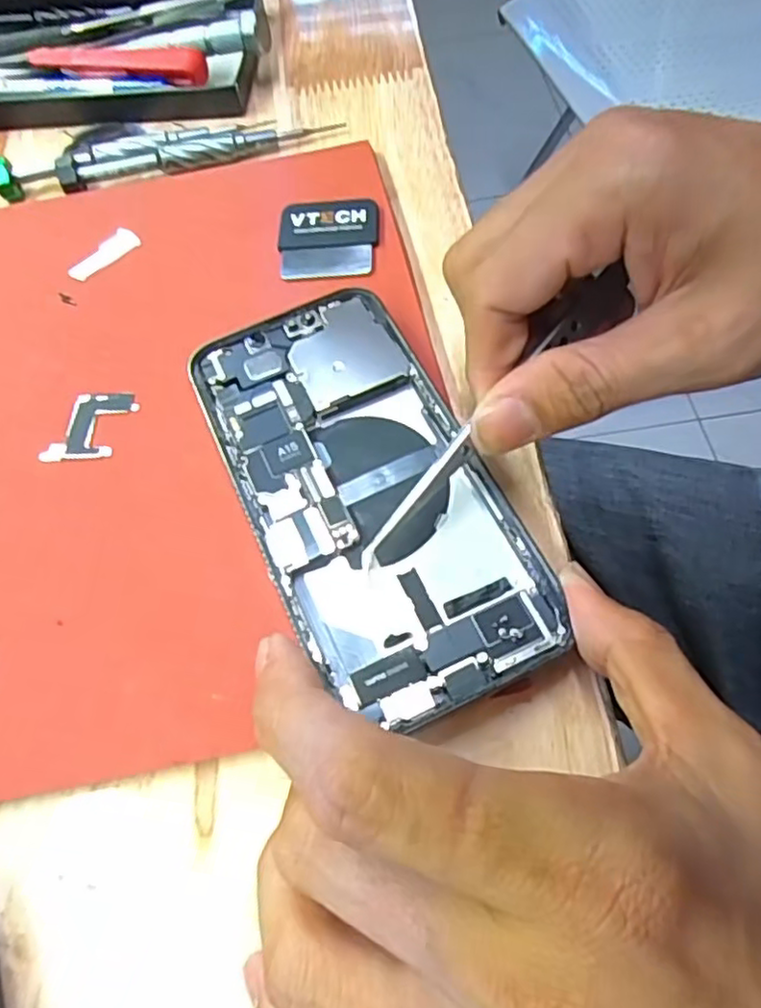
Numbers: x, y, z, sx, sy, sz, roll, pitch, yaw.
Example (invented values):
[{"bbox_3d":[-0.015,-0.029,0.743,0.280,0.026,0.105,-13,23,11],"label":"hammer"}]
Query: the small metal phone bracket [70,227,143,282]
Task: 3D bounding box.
[{"bbox_3d":[-0.112,-0.102,0.271,0.011,0.004,0.031,35,69,20],"label":"small metal phone bracket"}]

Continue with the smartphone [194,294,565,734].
[{"bbox_3d":[-0.007,-0.006,0.207,0.071,0.009,0.144,-25,65,-8],"label":"smartphone"}]

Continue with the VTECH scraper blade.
[{"bbox_3d":[-0.021,-0.106,0.265,0.039,0.005,0.039,-1,62,3],"label":"VTECH scraper blade"}]

